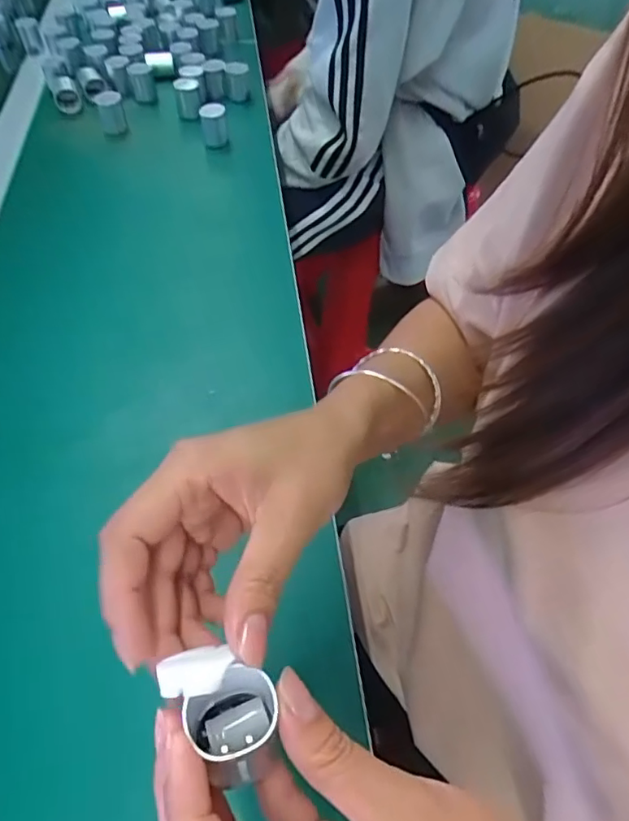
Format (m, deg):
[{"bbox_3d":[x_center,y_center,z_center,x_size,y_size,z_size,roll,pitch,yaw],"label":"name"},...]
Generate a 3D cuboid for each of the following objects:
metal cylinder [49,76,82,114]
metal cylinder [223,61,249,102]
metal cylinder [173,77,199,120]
[{"bbox_3d":[-0.334,-0.425,0.734,0.033,0.042,0.031,-18,55,-18],"label":"metal cylinder"},{"bbox_3d":[-0.100,-0.426,0.706,0.029,0.036,0.032,-2,51,-6],"label":"metal cylinder"},{"bbox_3d":[-0.162,-0.397,0.697,0.029,0.041,0.024,-6,52,-9],"label":"metal cylinder"}]

